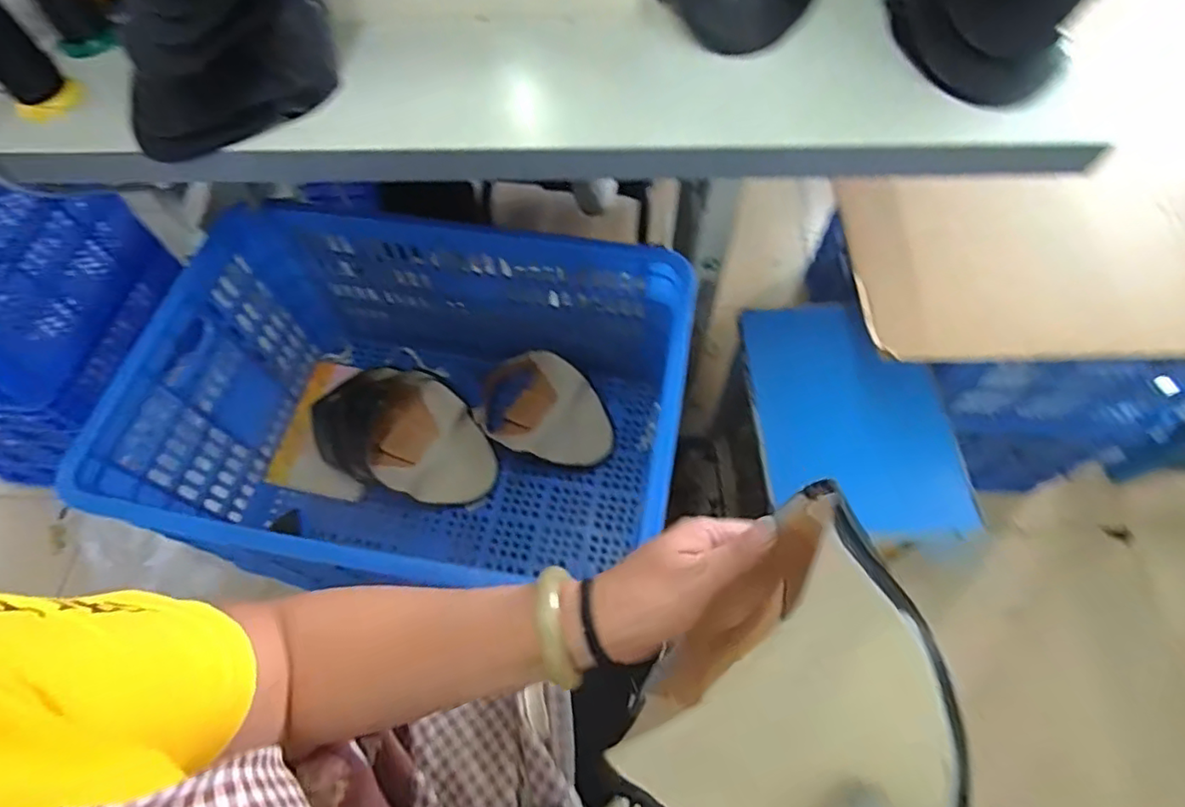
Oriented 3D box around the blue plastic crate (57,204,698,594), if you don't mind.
[{"bbox_3d":[-0.203,-0.014,0.788,0.593,0.301,0.350,3,62,4],"label":"blue plastic crate"}]

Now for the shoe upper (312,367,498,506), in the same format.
[{"bbox_3d":[-0.268,0.046,0.868,0.261,0.086,0.172,17,64,11],"label":"shoe upper"}]

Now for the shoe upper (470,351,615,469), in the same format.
[{"bbox_3d":[-0.067,0.015,0.889,0.213,0.067,0.150,26,66,15],"label":"shoe upper"}]

